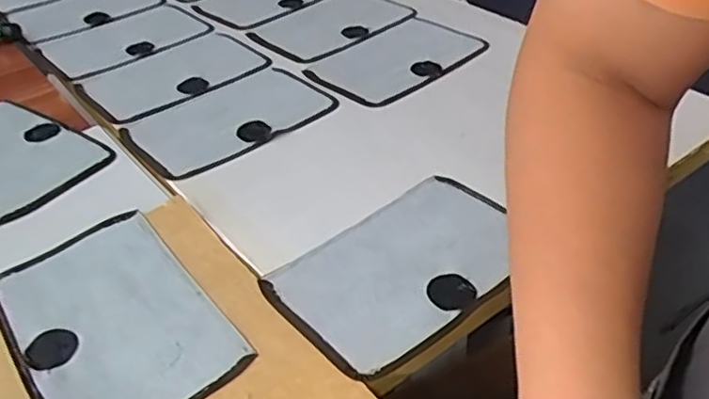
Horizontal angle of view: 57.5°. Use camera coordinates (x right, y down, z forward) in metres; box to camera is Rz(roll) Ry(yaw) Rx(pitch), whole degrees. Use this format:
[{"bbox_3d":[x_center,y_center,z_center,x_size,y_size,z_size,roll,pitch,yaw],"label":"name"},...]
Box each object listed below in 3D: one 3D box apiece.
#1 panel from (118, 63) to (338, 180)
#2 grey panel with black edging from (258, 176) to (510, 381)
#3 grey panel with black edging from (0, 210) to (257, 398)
[{"bbox_3d":[-0.148,-0.099,0.754,0.221,0.010,0.151,-30,46,-29],"label":"panel"},{"bbox_3d":[0.043,0.052,0.545,0.216,0.007,0.134,-31,46,-30],"label":"grey panel with black edging"},{"bbox_3d":[-0.195,0.092,0.515,0.140,0.009,0.223,-28,45,-27],"label":"grey panel with black edging"}]

